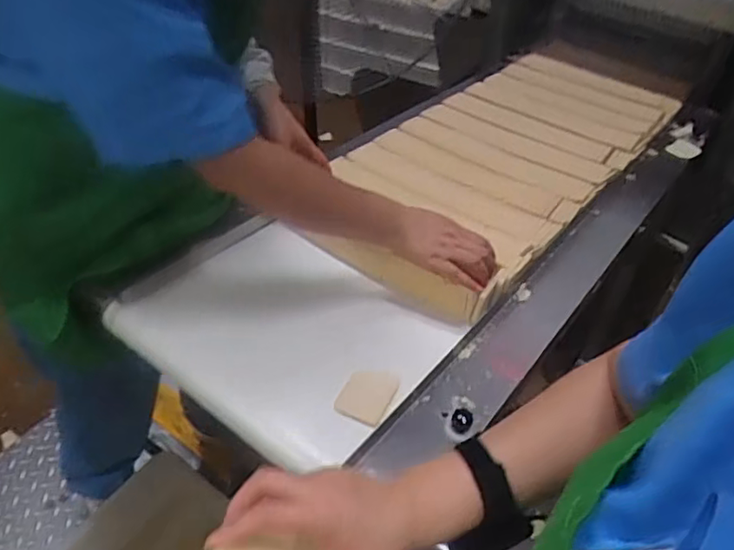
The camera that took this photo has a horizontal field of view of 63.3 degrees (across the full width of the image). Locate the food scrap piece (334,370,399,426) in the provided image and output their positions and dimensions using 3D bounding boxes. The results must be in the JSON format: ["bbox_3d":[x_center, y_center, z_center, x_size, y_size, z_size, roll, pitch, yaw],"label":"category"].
[{"bbox_3d":[0.000,0.136,0.682,0.055,0.005,0.063,30,64,-2],"label":"food scrap piece"}]

